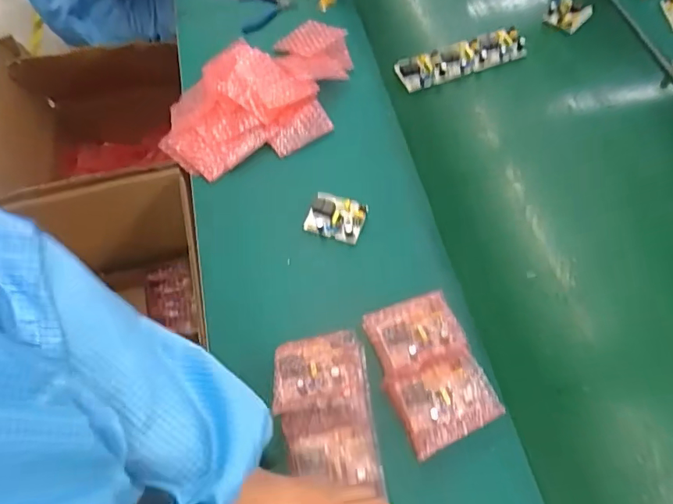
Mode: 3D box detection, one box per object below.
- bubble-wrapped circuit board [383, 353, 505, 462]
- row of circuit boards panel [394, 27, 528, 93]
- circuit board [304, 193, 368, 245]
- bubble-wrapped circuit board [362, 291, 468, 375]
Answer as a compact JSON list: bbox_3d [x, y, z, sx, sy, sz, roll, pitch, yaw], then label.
[{"bbox_3d":[0.120,0.166,0.548,0.106,0.026,0.093,-27,55,1],"label":"bubble-wrapped circuit board"},{"bbox_3d":[0.230,-0.356,0.876,0.245,0.020,0.072,-20,72,-11],"label":"row of circuit boards panel"},{"bbox_3d":[0.000,-0.051,0.707,0.081,0.025,0.065,18,64,11],"label":"circuit board"},{"bbox_3d":[0.092,0.098,0.586,0.108,0.016,0.082,-21,57,10],"label":"bubble-wrapped circuit board"}]

